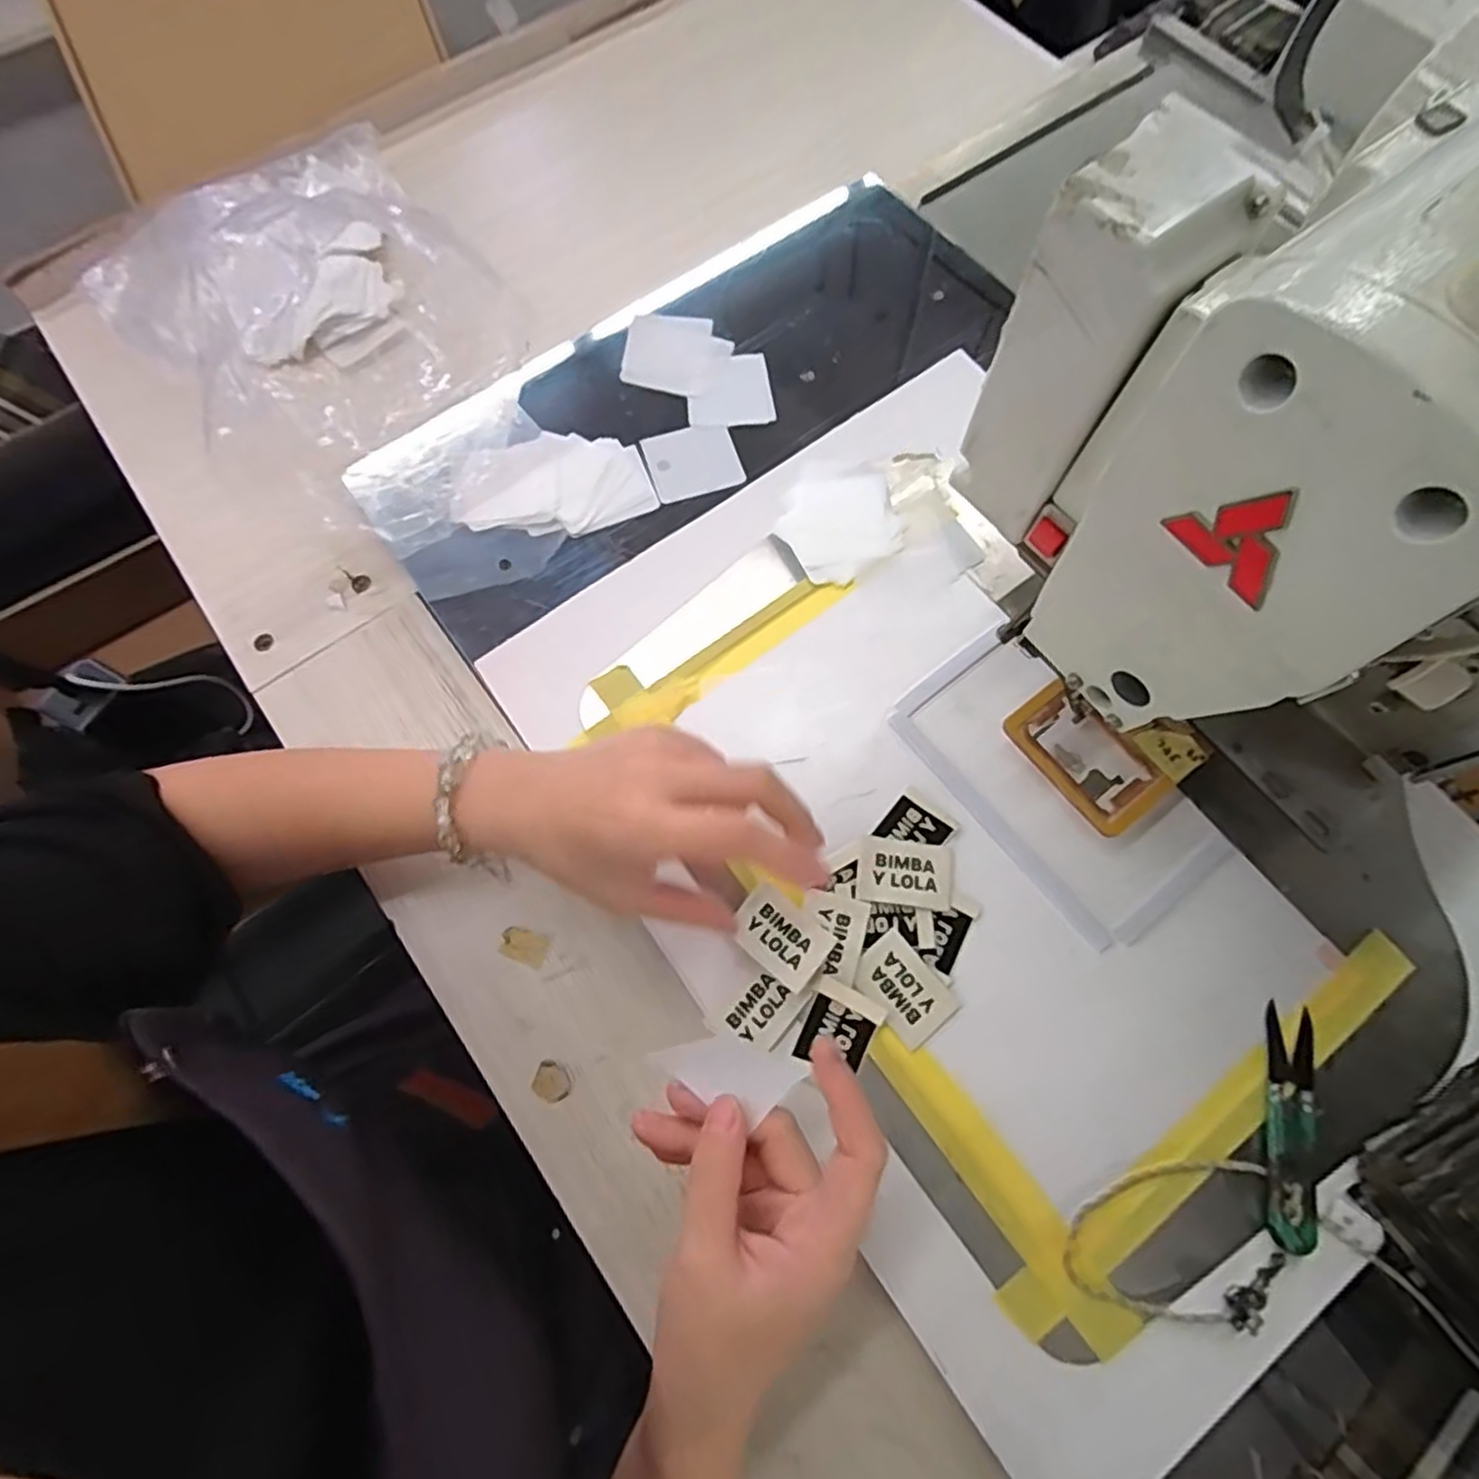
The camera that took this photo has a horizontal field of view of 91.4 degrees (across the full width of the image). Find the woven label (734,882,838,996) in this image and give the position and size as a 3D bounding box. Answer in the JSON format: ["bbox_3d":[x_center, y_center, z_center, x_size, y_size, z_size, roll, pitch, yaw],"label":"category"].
[{"bbox_3d":[0.021,0.101,0.366,0.048,0.005,0.034,39,76,16],"label":"woven label"}]

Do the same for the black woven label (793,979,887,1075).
[{"bbox_3d":[0.049,0.145,0.357,0.033,0.004,0.039,24,89,10],"label":"black woven label"}]

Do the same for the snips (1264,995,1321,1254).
[{"bbox_3d":[0.263,0.182,0.342,0.023,0.011,0.103,14,73,7],"label":"snips"}]

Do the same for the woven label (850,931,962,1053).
[{"bbox_3d":[0.082,0.125,0.362,0.034,0.004,0.049,-40,79,-14],"label":"woven label"}]

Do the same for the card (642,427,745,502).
[{"bbox_3d":[-0.030,-0.183,0.471,0.057,0.004,0.053,-18,72,-4],"label":"card"}]

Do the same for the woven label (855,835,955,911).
[{"bbox_3d":[0.087,0.070,0.380,0.050,0.004,0.033,7,72,4],"label":"woven label"}]

